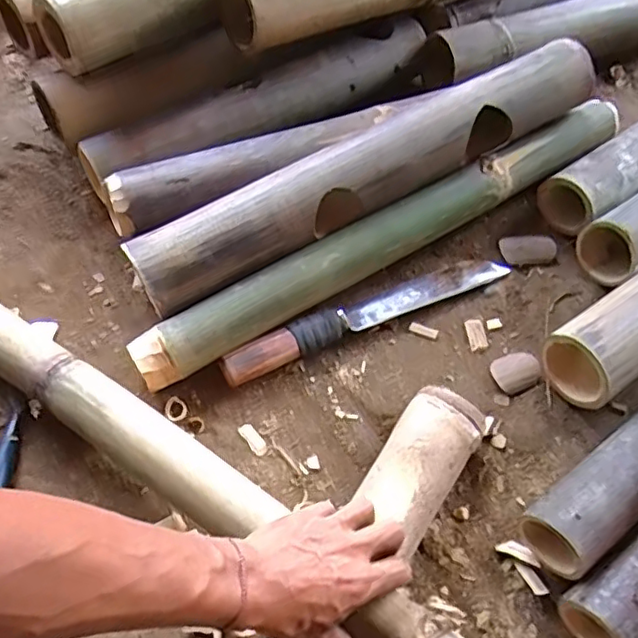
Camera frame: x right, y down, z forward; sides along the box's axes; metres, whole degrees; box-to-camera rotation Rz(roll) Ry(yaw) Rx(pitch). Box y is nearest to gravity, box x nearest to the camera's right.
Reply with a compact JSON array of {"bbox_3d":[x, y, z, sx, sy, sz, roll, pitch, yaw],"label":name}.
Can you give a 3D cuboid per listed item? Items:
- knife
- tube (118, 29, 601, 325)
[{"bbox_3d":[0.056,-0.008,0.662,0.345,0.035,0.038,-23,64,-17],"label":"knife"},{"bbox_3d":[0.082,-0.185,0.677,0.617,0.085,0.084,-26,66,-19],"label":"tube"}]

